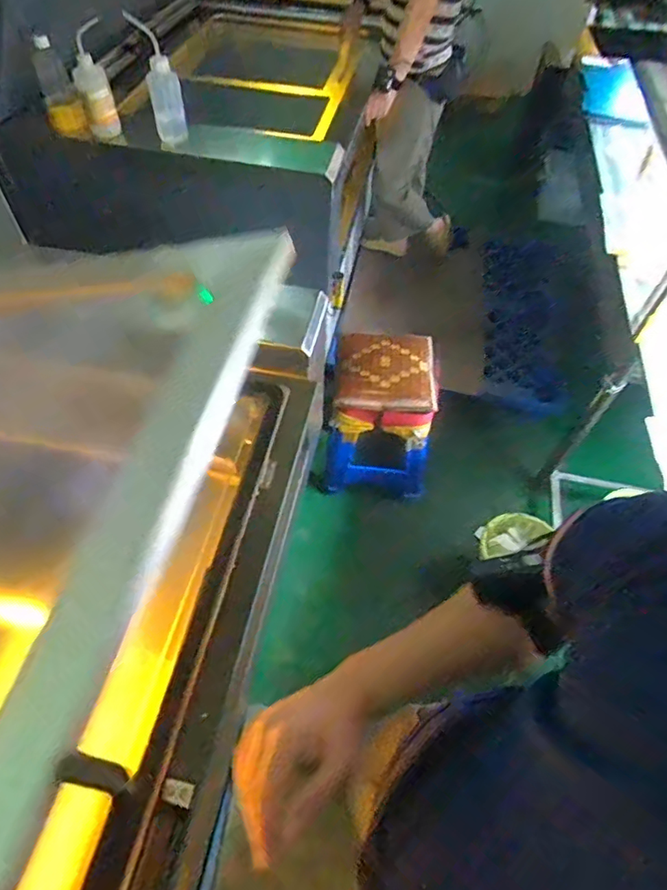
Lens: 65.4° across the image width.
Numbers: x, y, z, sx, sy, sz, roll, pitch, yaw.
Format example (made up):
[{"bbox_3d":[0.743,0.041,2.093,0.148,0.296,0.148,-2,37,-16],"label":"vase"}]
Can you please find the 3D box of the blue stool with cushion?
[{"bbox_3d":[0.175,-0.100,1.814,0.319,0.519,0.314,4,54,0],"label":"blue stool with cushion"}]

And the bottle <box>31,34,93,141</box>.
[{"bbox_3d":[-0.689,-0.894,1.299,0.090,0.195,0.100,-20,57,-16],"label":"bottle"}]

